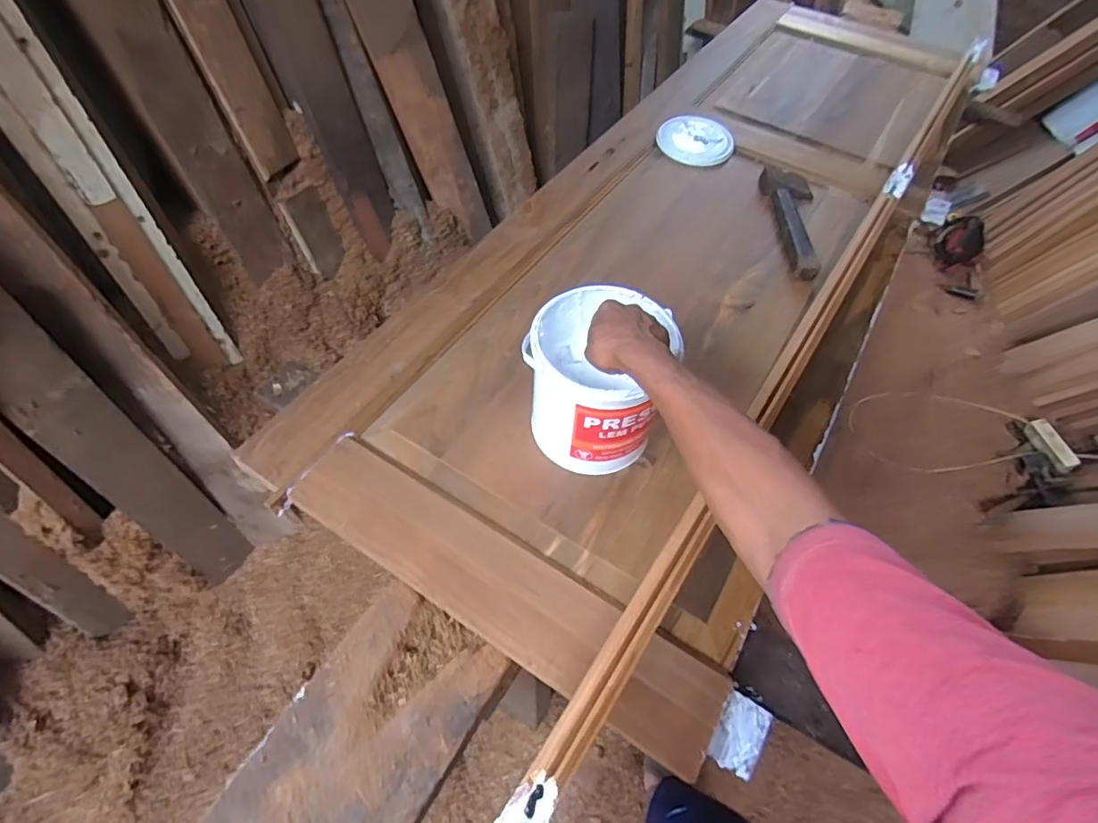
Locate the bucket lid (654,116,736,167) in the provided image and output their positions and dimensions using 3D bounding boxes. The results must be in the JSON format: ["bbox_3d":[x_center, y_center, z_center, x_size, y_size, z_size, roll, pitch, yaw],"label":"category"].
[{"bbox_3d":[0.336,-0.621,1.247,0.163,0.016,0.161,1,57,-1],"label":"bucket lid"}]

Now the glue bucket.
[{"bbox_3d":[0.062,-0.040,0.735,0.177,0.184,0.170,1,57,-1],"label":"glue bucket"}]

